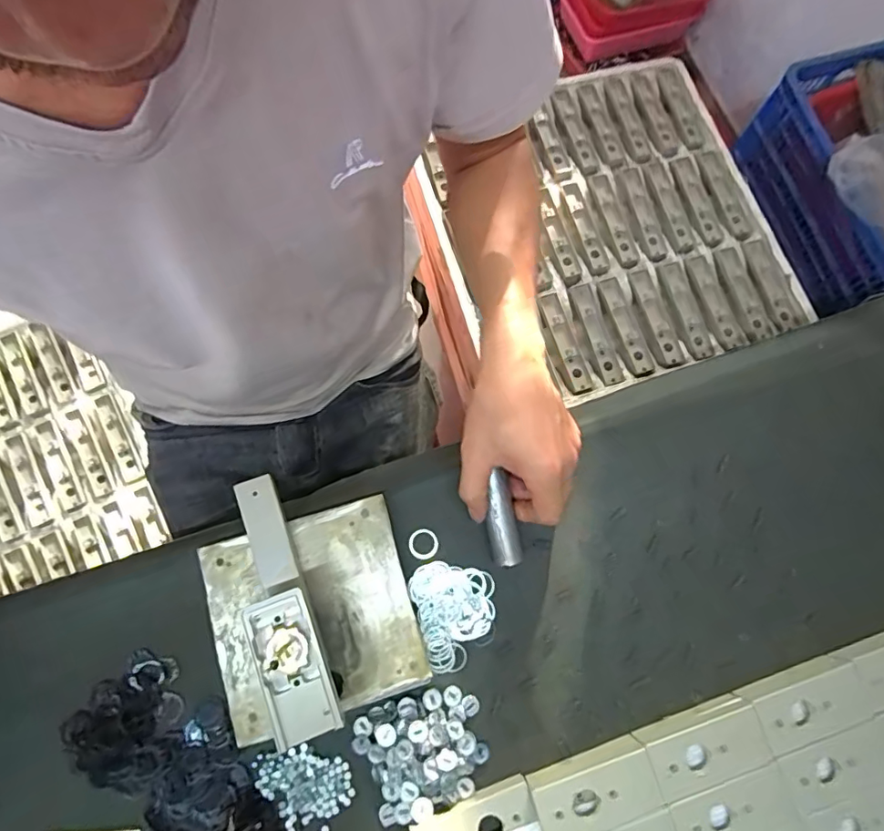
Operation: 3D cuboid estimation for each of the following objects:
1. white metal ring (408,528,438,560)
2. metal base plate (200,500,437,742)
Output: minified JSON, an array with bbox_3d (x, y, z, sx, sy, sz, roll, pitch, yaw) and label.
[{"bbox_3d":[-0.016,0.109,0.430,0.025,0.004,0.025,1,72,-2],"label":"white metal ring"},{"bbox_3d":[-0.100,0.156,0.401,0.147,0.029,0.145,-16,74,-7],"label":"metal base plate"}]

